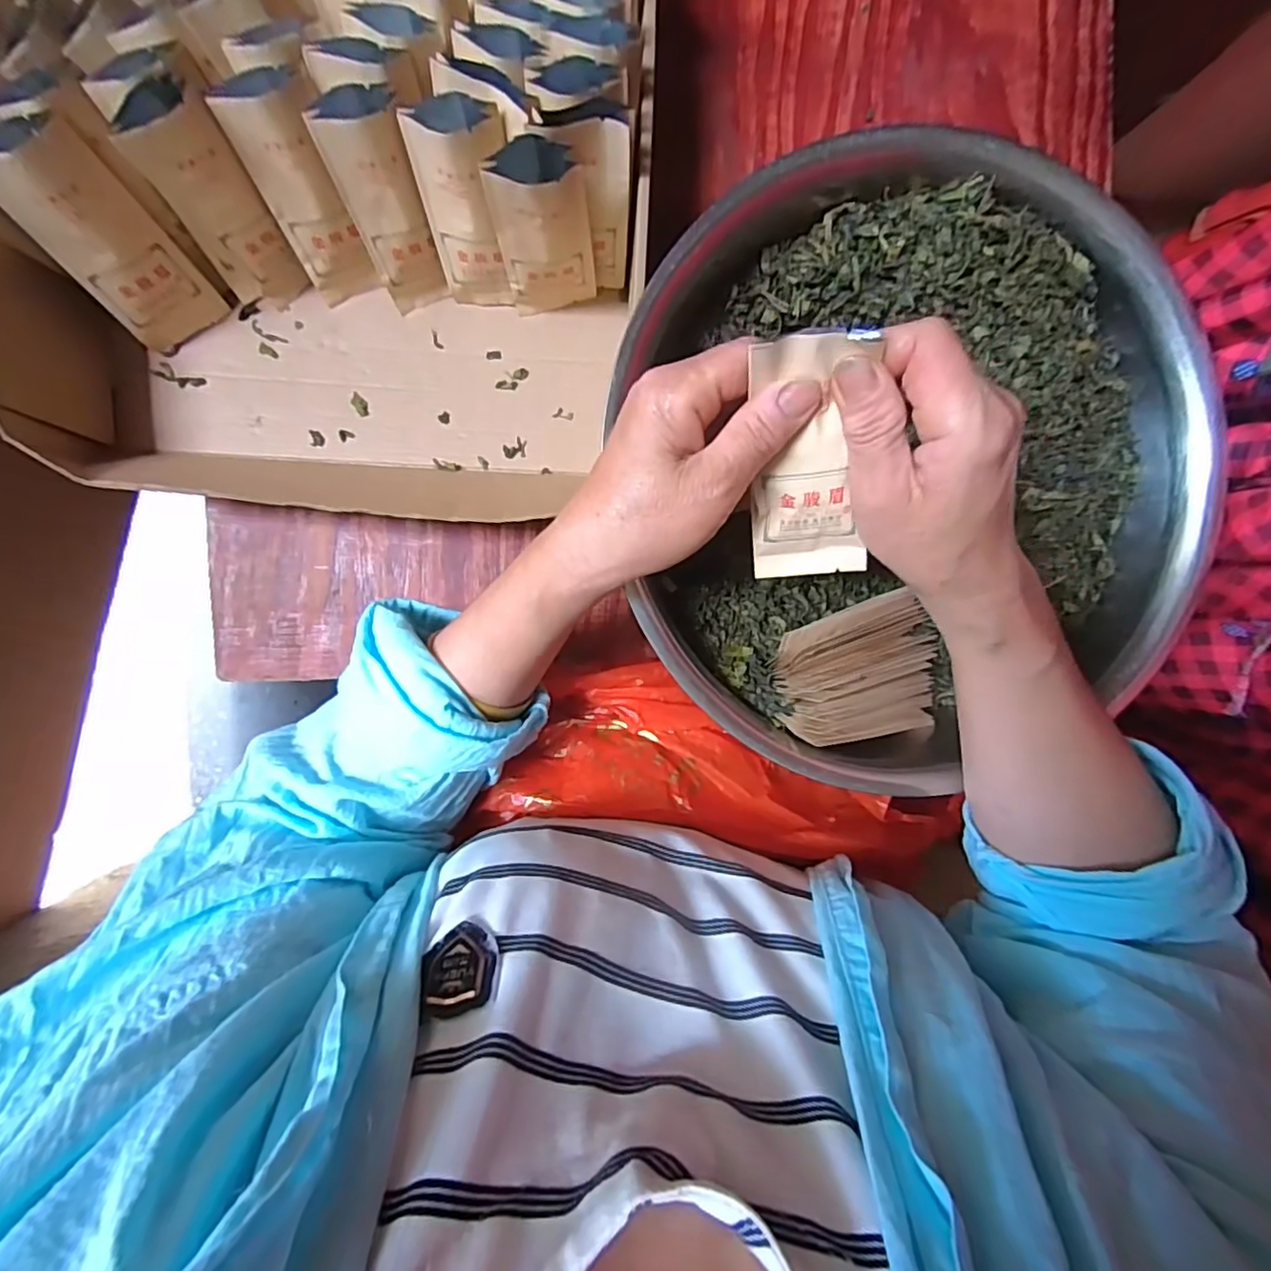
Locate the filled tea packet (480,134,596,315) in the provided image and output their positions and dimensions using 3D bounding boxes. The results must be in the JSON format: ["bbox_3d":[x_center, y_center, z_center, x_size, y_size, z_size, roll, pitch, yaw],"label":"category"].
[{"bbox_3d":[-0.050,-0.221,0.335,0.048,0.107,0.031,-18,95,-5],"label":"filled tea packet"}]

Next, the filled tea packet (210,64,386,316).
[{"bbox_3d":[-0.177,-0.235,0.329,0.037,0.110,0.019,-13,69,-5],"label":"filled tea packet"}]

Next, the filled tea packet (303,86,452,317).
[{"bbox_3d":[-0.134,-0.231,0.333,0.039,0.107,0.023,-13,70,-5],"label":"filled tea packet"}]

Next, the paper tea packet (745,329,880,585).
[{"bbox_3d":[0.074,-0.073,0.262,0.049,0.007,0.106,-3,128,13],"label":"paper tea packet"}]

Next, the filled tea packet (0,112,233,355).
[{"bbox_3d":[-0.271,-0.201,0.316,0.048,0.110,0.022,-25,74,-4],"label":"filled tea packet"}]

